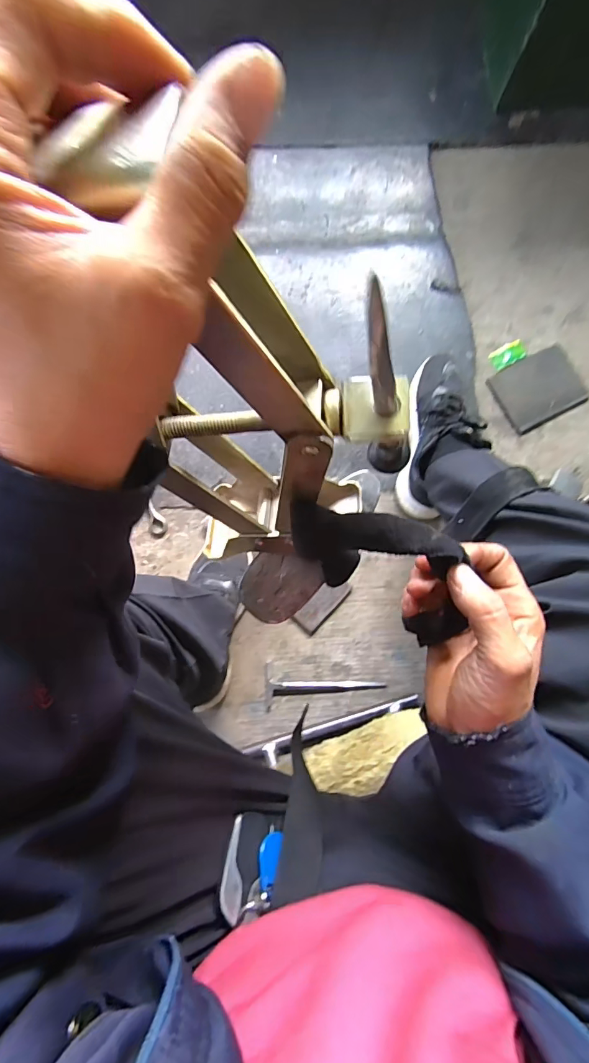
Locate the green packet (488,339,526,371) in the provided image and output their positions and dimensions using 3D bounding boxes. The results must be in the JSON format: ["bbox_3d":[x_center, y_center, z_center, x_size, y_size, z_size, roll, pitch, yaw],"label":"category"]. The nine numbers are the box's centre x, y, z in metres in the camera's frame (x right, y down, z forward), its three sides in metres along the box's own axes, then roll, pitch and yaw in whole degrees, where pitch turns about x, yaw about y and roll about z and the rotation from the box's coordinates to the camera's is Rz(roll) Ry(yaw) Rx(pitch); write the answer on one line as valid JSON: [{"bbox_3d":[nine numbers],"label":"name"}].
[{"bbox_3d":[0.375,-0.310,0.784,0.066,0.007,0.037,-27,86,-5],"label":"green packet"}]

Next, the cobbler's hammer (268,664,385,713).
[{"bbox_3d":[0.049,0.247,0.714,0.188,0.010,0.066,2,84,-3],"label":"cobbler's hammer"}]

